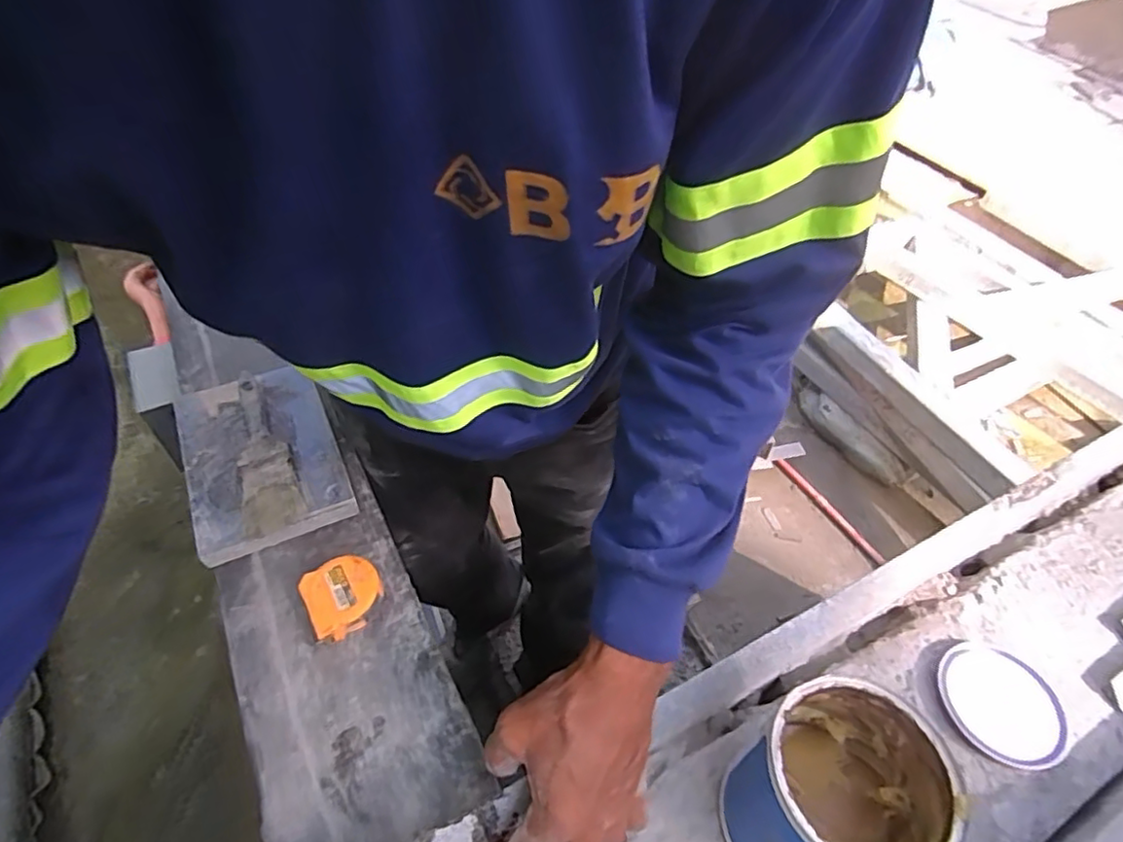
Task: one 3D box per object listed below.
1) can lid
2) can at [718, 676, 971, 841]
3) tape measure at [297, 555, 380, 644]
[{"bbox_3d":[0.338,0.216,0.477,0.086,0.013,0.092,1,49,-2],"label":"can lid"},{"bbox_3d":[0.160,0.230,0.377,0.101,0.122,0.095,1,49,-2],"label":"can"},{"bbox_3d":[-0.174,0.143,0.498,0.056,0.031,0.056,-25,55,-22],"label":"tape measure"}]

